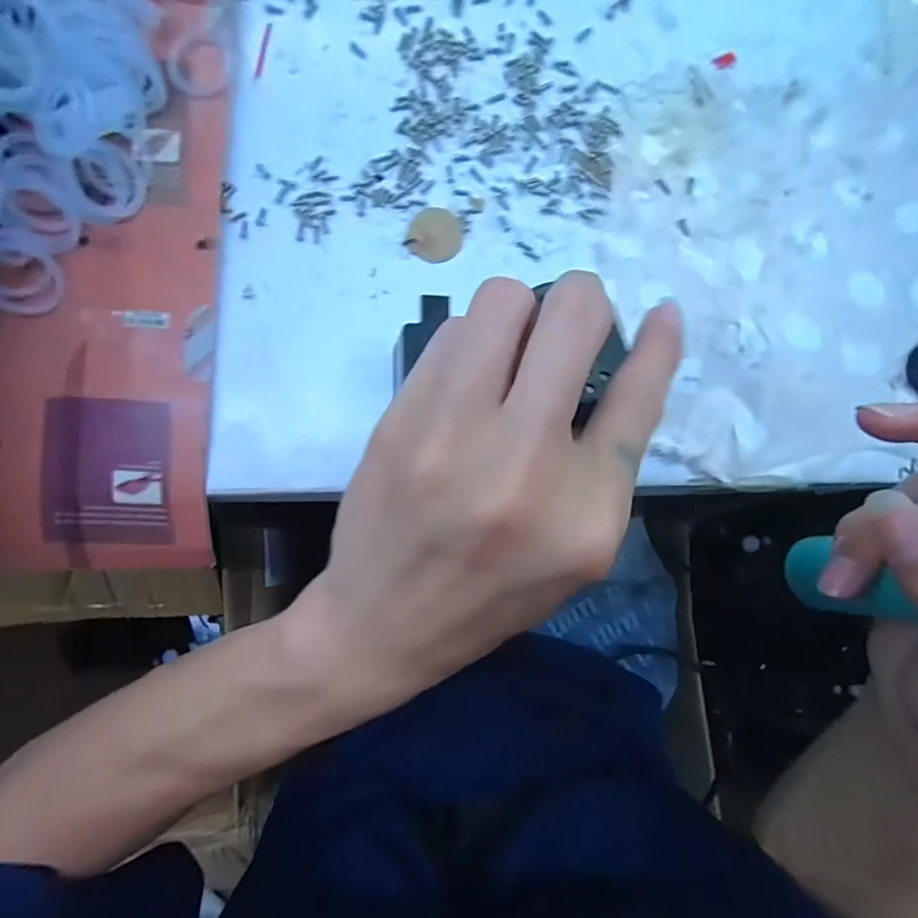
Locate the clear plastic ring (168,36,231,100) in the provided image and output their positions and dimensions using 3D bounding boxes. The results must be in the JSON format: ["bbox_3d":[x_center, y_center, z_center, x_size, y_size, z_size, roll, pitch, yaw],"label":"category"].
[{"bbox_3d":[-0.134,-0.203,0.254,0.028,0.005,0.032,-3,88,-1],"label":"clear plastic ring"}]

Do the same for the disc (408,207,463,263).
[{"bbox_3d":[-0.012,-0.119,0.260,0.027,0.004,0.028,0,88,-1],"label":"disc"}]

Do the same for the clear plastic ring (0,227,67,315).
[{"bbox_3d":[-0.219,-0.093,0.243,0.010,0.036,0.039,18,108,42],"label":"clear plastic ring"}]

